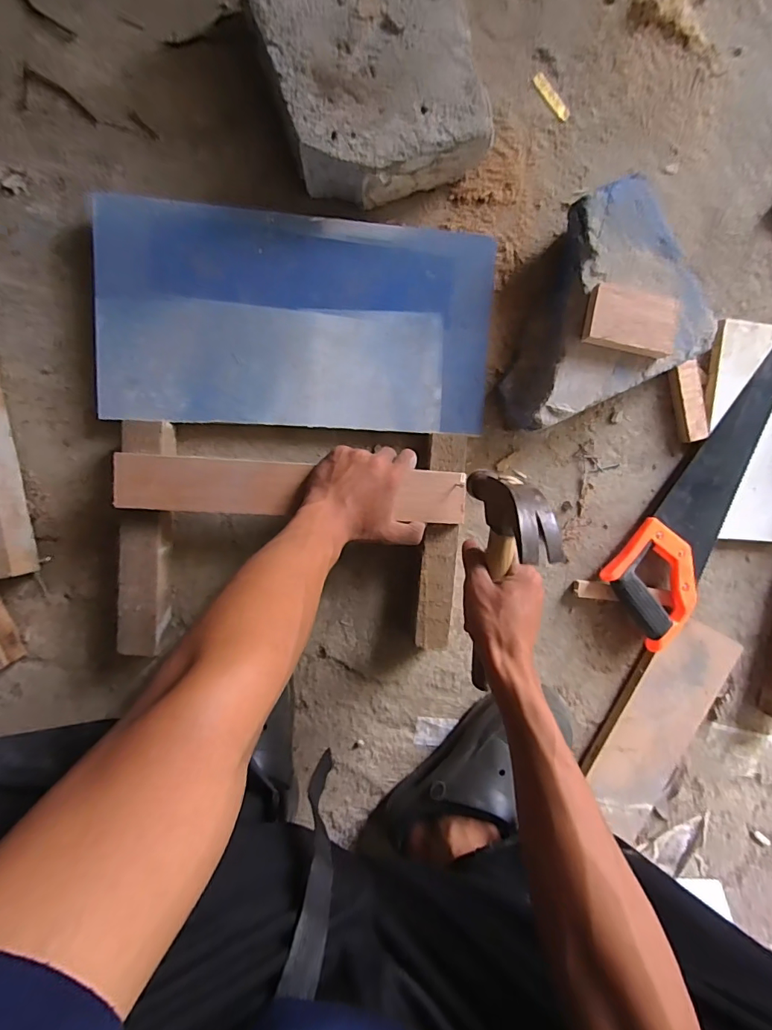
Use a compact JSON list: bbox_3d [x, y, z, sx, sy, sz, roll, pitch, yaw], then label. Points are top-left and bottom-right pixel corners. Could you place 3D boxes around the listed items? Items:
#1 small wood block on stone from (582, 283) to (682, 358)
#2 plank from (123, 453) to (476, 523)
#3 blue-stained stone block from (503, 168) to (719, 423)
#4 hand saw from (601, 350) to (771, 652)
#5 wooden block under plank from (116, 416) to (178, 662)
[{"bbox_3d":[0.257,-0.203,0.468,0.092,0.019,0.062,8,94,-7],"label":"small wood block on stone"},{"bbox_3d":[-0.090,-0.025,0.474,0.356,0.023,0.056,3,95,-8],"label":"plank"},{"bbox_3d":[0.218,-0.227,0.510,0.228,0.077,0.197,-26,97,-3],"label":"blue-stained stone block"},{"bbox_3d":[0.423,-0.036,0.573,0.112,0.034,0.415,36,91,-8],"label":"hand saw"},{"bbox_3d":[-0.258,0.020,0.495,0.052,0.046,0.240,5,95,-6],"label":"wooden block under plank"}]

